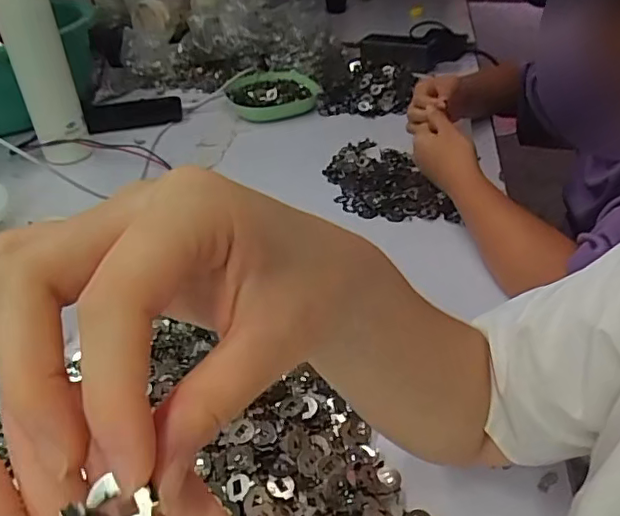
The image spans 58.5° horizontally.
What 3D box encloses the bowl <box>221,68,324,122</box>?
[{"bbox_3d":[-0.055,-0.265,0.882,0.147,0.029,0.149,-2,38,1],"label":"bowl"}]

